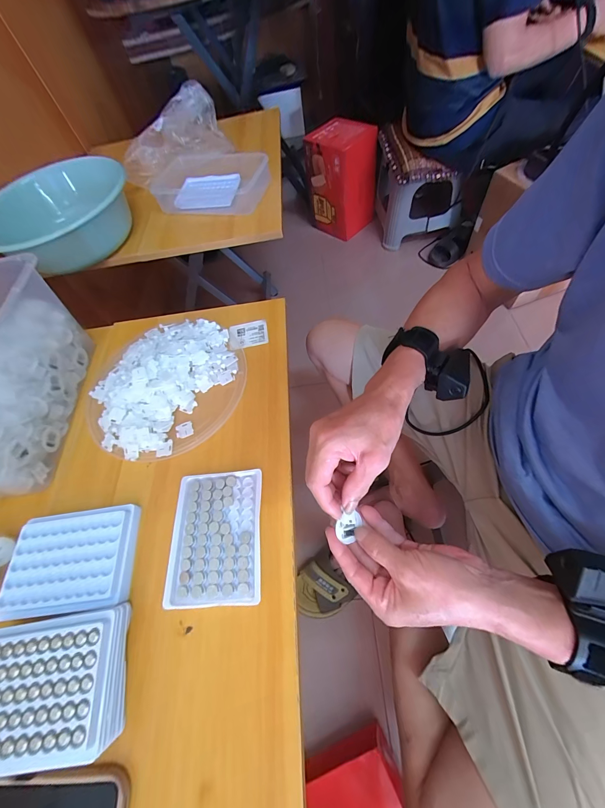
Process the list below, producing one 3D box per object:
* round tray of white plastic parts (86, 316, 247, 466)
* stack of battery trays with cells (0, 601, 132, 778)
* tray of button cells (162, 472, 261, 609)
[{"bbox_3d":[-0.192,-0.032,0.421,0.203,0.032,0.223,-4,61,7],"label":"round tray of white plastic parts"},{"bbox_3d":[-0.221,0.242,0.259,0.122,0.033,0.096,-11,60,3],"label":"stack of battery trays with cells"},{"bbox_3d":[-0.091,0.138,0.319,0.093,0.014,0.127,-7,61,5],"label":"tray of button cells"}]

